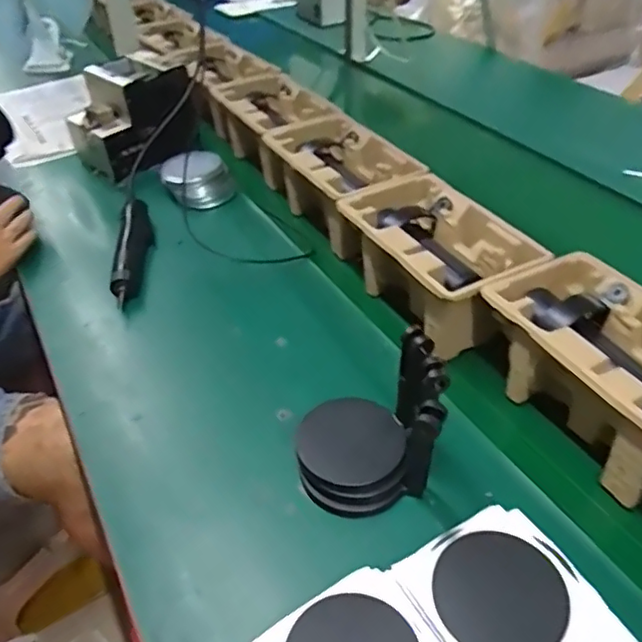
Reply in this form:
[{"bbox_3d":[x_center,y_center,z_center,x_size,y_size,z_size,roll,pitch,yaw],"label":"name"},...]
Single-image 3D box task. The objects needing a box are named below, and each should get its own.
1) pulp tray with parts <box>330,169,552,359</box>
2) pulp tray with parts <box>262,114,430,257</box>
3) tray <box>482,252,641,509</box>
[{"bbox_3d":[0.128,-0.083,0.716,0.151,0.106,0.254,-20,48,-21],"label":"pulp tray with parts"},{"bbox_3d":[0.023,-0.213,0.872,0.152,0.102,0.252,-21,48,-22],"label":"pulp tray with parts"},{"bbox_3d":[0.273,0.044,0.575,0.142,0.108,0.232,-20,47,-21],"label":"tray"}]

